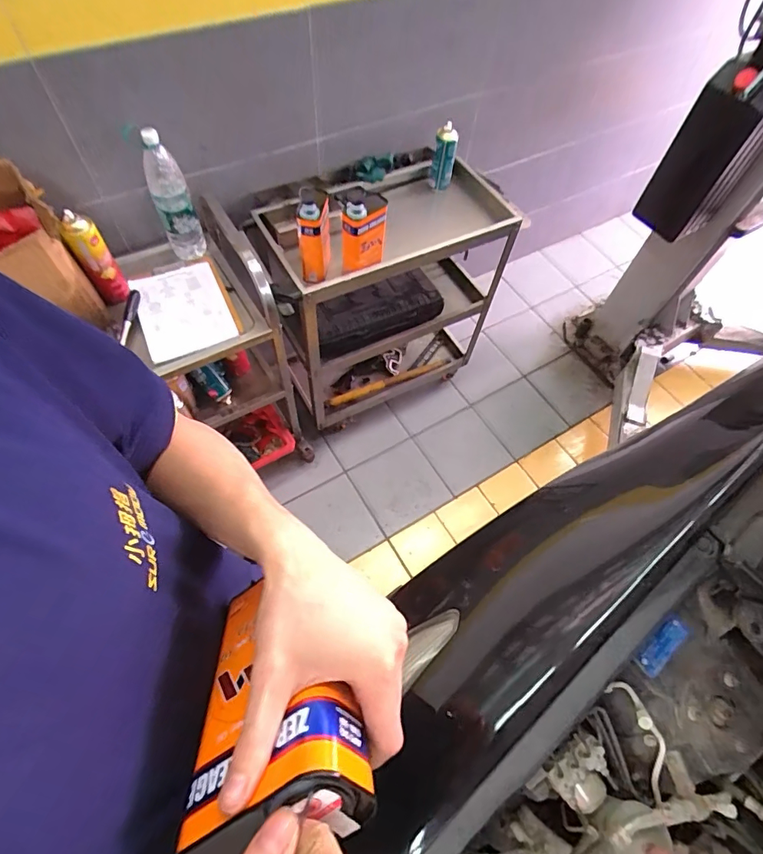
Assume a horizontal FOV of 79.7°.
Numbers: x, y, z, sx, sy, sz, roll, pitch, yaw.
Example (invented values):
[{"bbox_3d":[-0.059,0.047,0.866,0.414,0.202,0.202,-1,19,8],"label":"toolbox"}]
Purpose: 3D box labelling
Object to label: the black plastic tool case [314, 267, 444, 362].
[{"bbox_3d":[-0.013,-0.384,1.503,0.439,0.115,0.177,-20,63,-14],"label":"black plastic tool case"}]

